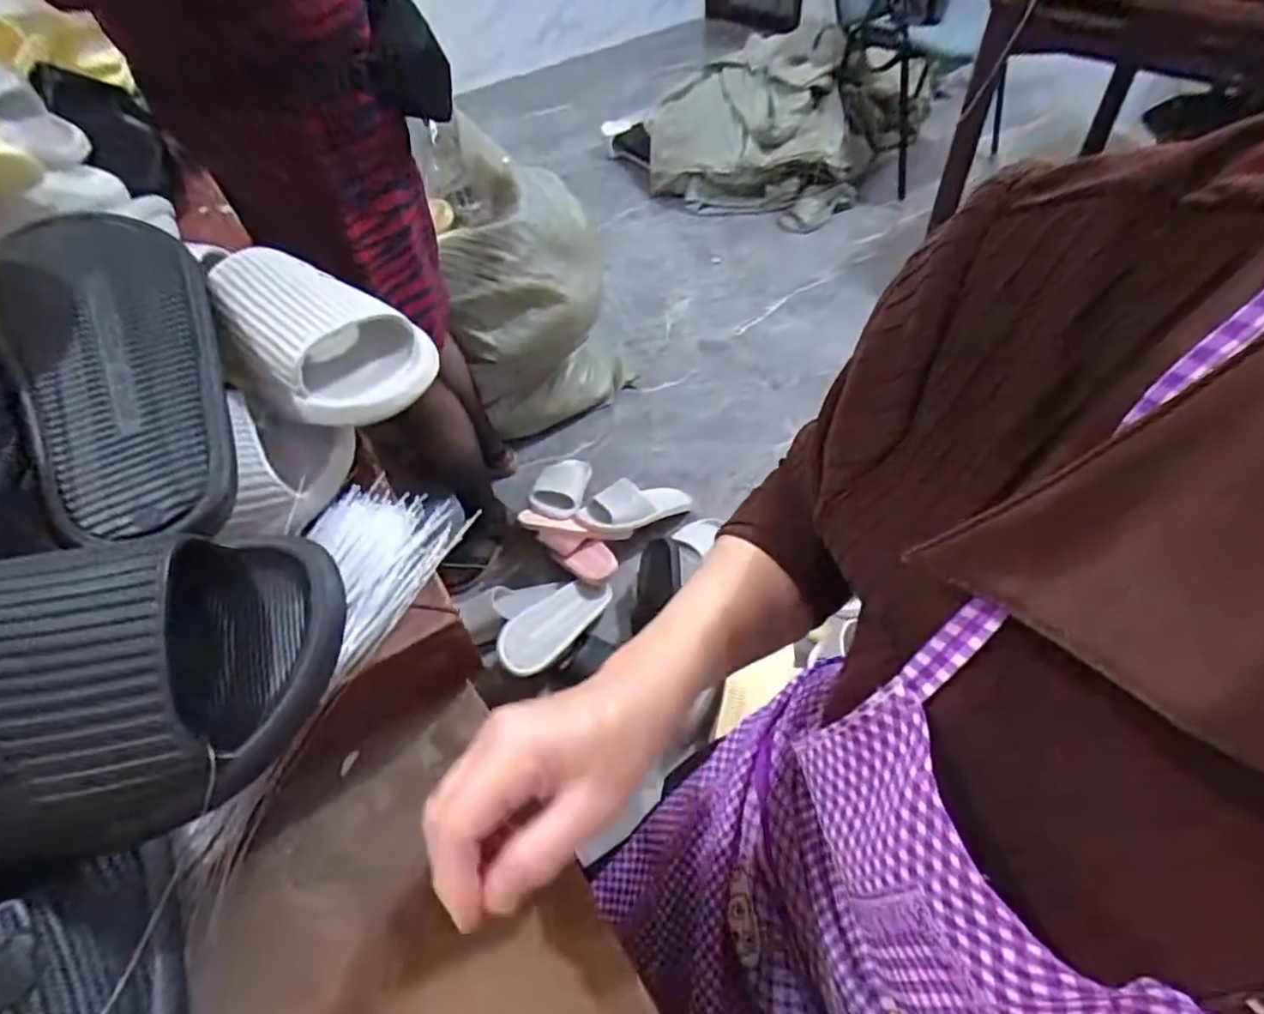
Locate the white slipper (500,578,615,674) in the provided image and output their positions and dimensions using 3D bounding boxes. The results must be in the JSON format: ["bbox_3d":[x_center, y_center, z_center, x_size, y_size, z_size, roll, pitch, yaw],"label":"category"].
[{"bbox_3d":[-0.151,0.221,1.262,0.122,0.059,0.258,32,60,28],"label":"white slipper"}]

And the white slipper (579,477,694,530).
[{"bbox_3d":[0.020,0.003,1.468,0.285,0.075,0.127,-11,45,-38],"label":"white slipper"}]

